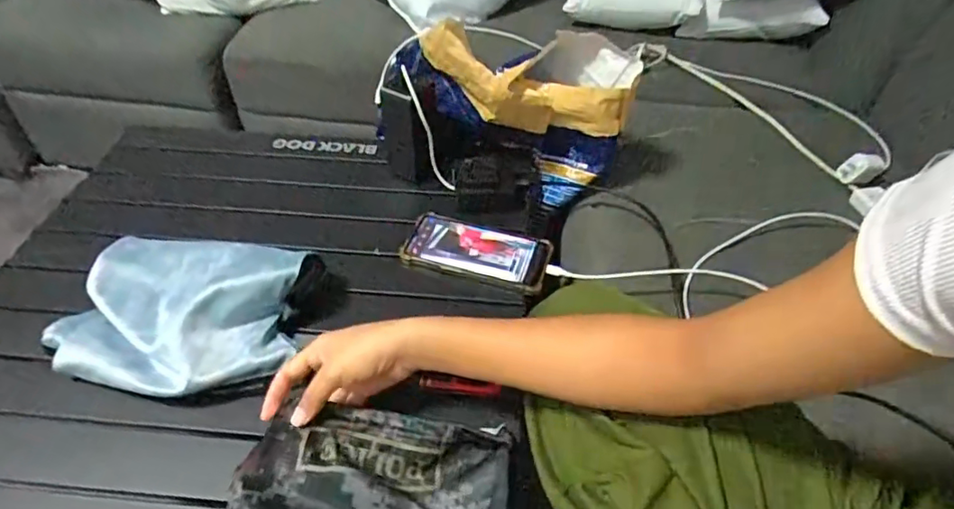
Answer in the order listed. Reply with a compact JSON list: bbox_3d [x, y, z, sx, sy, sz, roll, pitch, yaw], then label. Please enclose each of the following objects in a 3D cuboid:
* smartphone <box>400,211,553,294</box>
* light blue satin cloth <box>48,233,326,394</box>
[{"bbox_3d":[0.000,-0.004,0.658,0.163,0.016,0.081,13,47,11],"label":"smartphone"},{"bbox_3d":[-0.280,0.048,0.554,0.231,0.071,0.183,11,46,9],"label":"light blue satin cloth"}]

